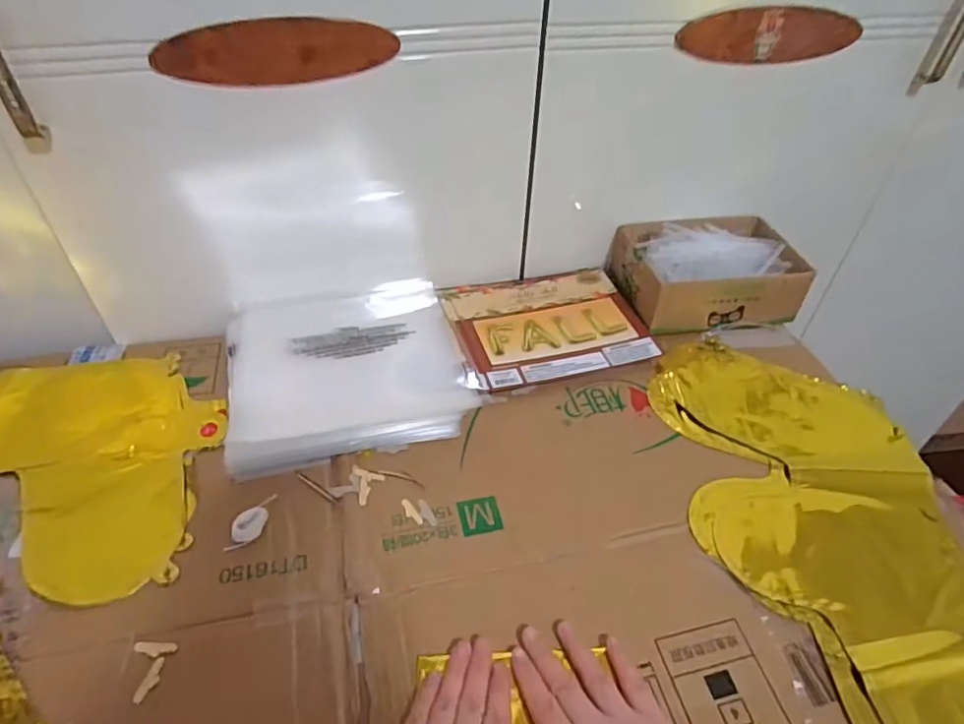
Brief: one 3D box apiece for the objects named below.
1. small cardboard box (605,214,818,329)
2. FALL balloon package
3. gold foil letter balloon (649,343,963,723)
[{"bbox_3d":[0.257,-0.106,0.683,0.187,0.068,0.143,-4,45,-7],"label":"small cardboard box"},{"bbox_3d":[0.068,-0.046,0.653,0.198,0.014,0.169,-11,46,-14],"label":"FALL balloon package"},{"bbox_3d":[0.287,0.139,0.469,0.207,0.022,0.446,-4,45,-7],"label":"gold foil letter balloon"}]

